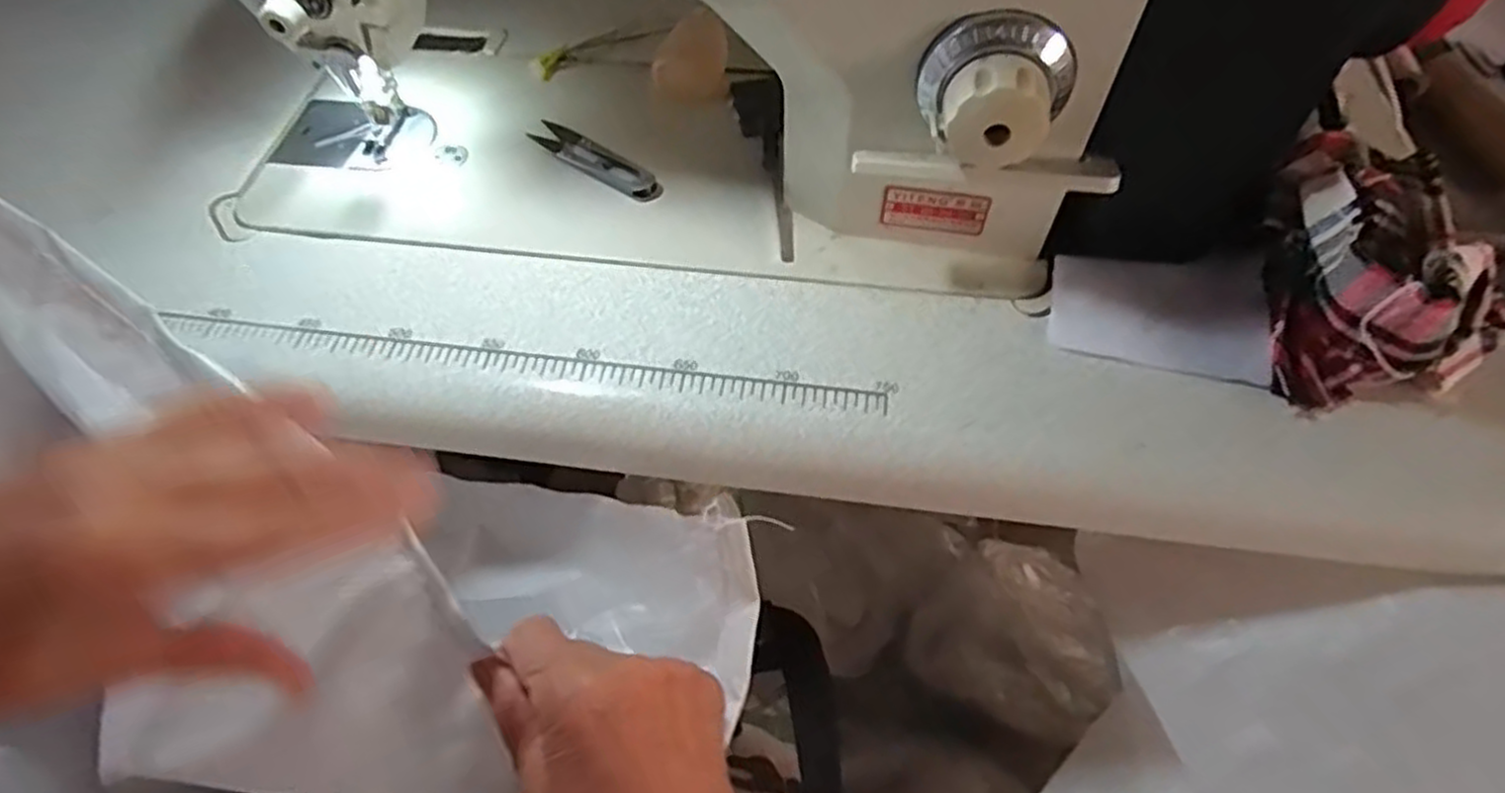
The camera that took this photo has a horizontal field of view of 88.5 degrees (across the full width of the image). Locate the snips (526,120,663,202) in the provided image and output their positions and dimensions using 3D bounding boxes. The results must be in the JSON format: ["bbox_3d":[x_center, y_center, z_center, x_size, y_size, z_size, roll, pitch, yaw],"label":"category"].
[{"bbox_3d":[-0.097,-0.147,0.472,0.101,0.013,0.023,33,63,21],"label":"snips"}]

